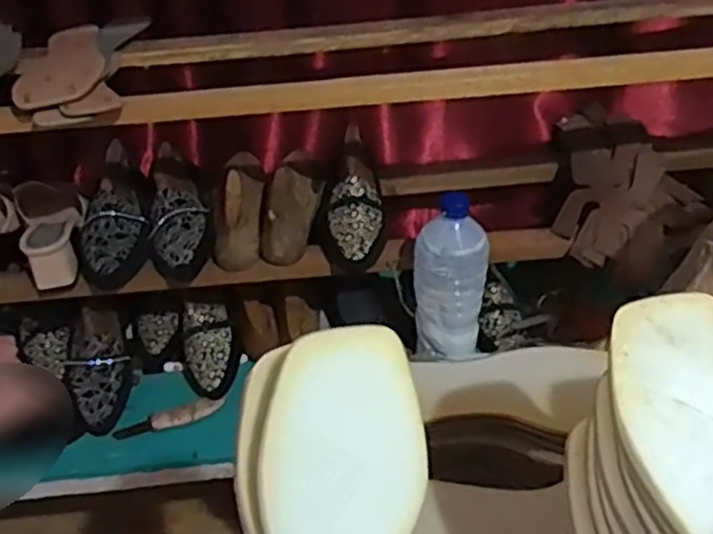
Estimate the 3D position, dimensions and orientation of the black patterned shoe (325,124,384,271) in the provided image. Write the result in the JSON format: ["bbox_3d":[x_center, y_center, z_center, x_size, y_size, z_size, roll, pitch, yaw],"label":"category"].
[{"bbox_3d":[-0.009,-0.094,0.956,0.085,0.082,0.236,-2,57,1],"label":"black patterned shoe"}]

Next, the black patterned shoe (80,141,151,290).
[{"bbox_3d":[-0.316,-0.067,0.952,0.087,0.089,0.215,-11,40,-9],"label":"black patterned shoe"}]

